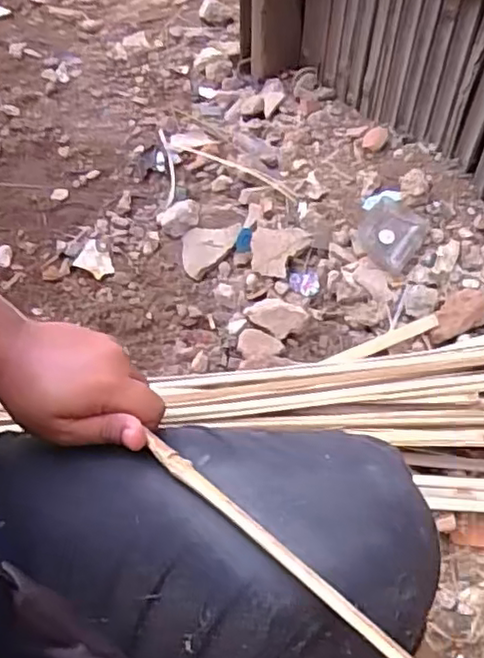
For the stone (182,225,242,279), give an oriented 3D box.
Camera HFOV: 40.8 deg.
[{"bbox_3d":[-0.057,-0.134,1.094,0.094,0.026,0.109,6,53,7],"label":"stone"}]

